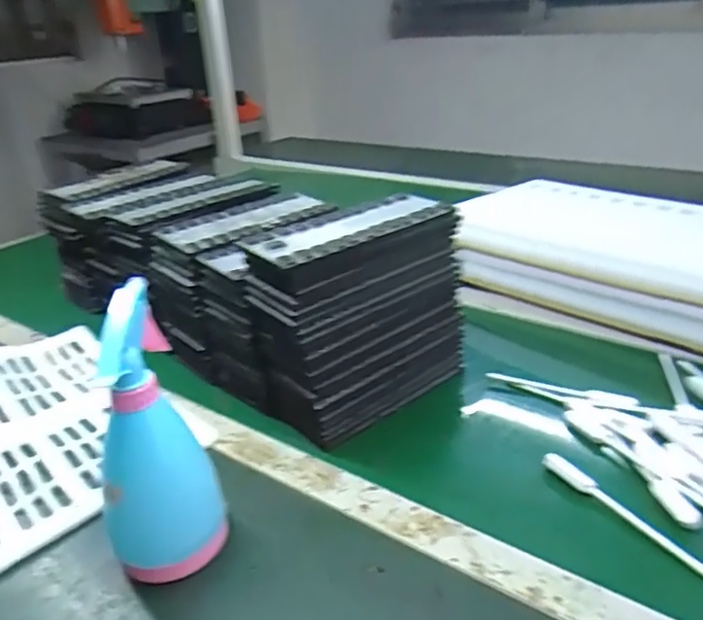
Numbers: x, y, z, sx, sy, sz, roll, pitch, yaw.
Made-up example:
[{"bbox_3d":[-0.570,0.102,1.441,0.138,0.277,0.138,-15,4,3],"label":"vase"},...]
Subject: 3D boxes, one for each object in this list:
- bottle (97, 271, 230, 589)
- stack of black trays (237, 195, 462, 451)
[{"bbox_3d":[-0.147,0.093,0.419,0.077,0.193,0.091,-17,30,-25],"label":"bottle"},{"bbox_3d":[0.011,0.004,0.578,0.206,0.186,0.091,-21,32,-32],"label":"stack of black trays"}]

